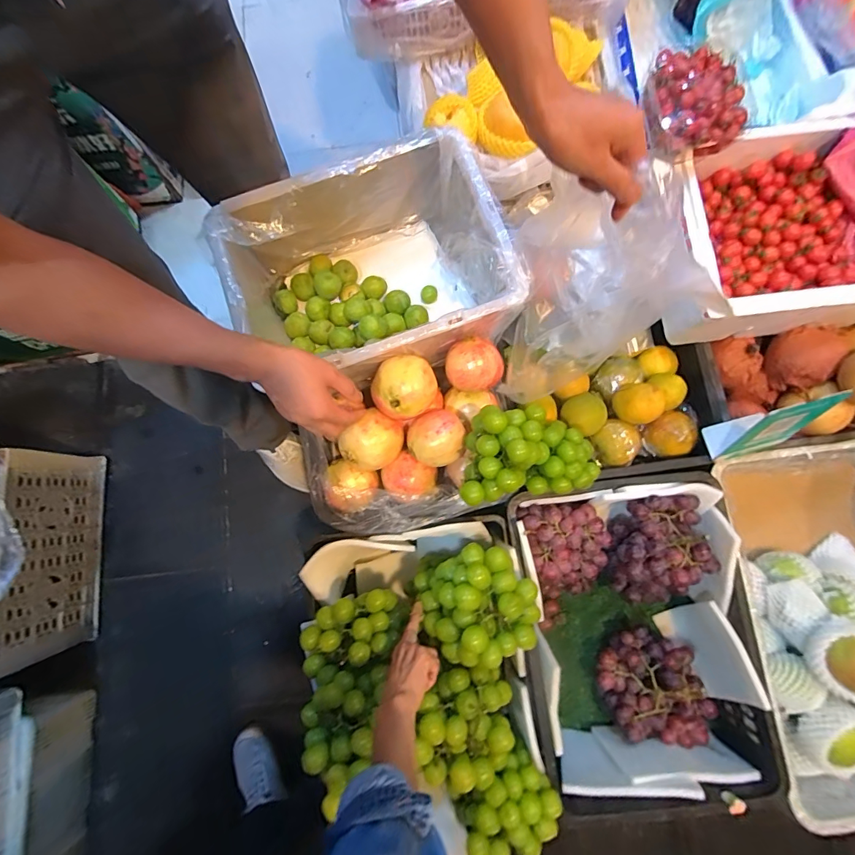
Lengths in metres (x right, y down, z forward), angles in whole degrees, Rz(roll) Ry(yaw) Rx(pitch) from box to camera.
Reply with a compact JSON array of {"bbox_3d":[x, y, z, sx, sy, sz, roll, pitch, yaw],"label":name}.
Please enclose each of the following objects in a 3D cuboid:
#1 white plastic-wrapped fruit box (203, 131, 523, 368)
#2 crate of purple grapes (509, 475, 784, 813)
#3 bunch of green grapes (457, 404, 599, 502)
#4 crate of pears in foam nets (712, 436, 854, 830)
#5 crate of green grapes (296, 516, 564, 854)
[{"bbox_3d":[-0.086,-0.221,0.633,0.374,0.187,0.282,-20,79,-2],"label":"white plastic-wrapped fruit box"},{"bbox_3d":[0.321,0.332,0.681,0.339,0.217,0.463,-8,79,0],"label":"crate of purple grapes"},{"bbox_3d":[0.145,0.032,0.576,0.204,0.127,0.127,-8,79,0],"label":"bunch of green grapes"},{"bbox_3d":[0.652,0.303,0.680,0.343,0.236,0.530,-10,79,-1],"label":"crate of pears in foam nets"},{"bbox_3d":[-0.007,0.375,0.635,0.337,0.249,0.421,-6,79,0],"label":"crate of green grapes"}]

